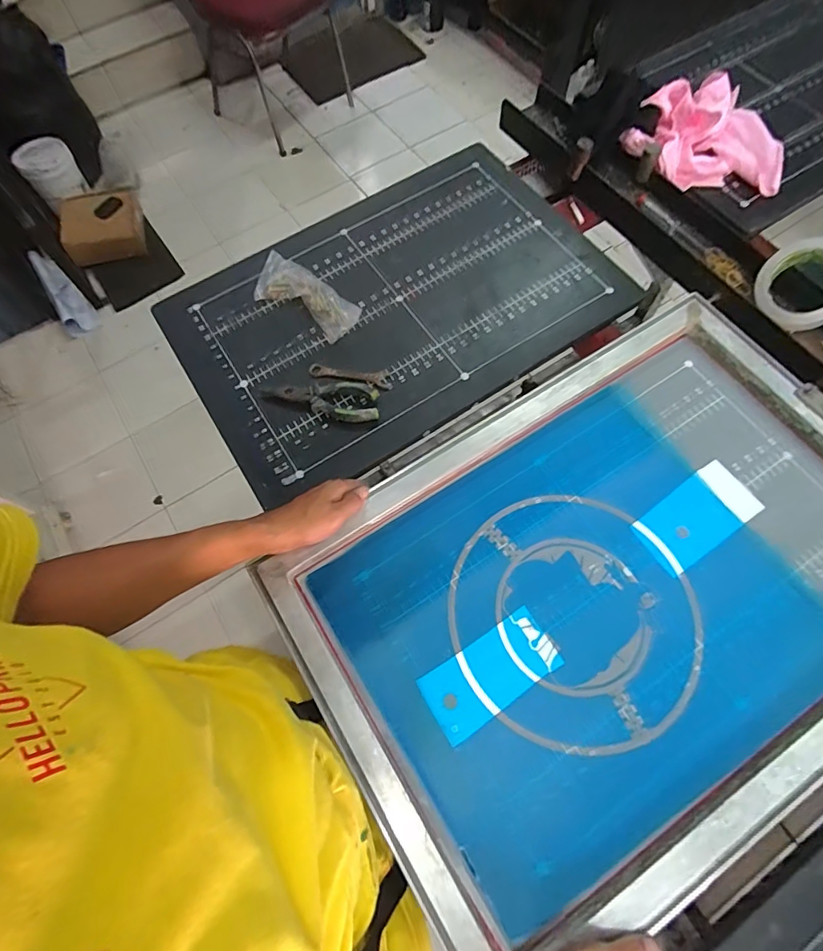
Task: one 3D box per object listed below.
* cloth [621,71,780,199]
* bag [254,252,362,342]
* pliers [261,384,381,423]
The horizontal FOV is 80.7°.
[{"bbox_3d":[0.454,-0.528,0.740,0.235,0.086,0.156,16,70,7],"label":"cloth"},{"bbox_3d":[-0.153,-0.256,0.684,0.175,0.023,0.075,33,73,13],"label":"bag"},{"bbox_3d":[-0.119,-0.092,0.618,0.152,0.020,0.052,0,68,1],"label":"pliers"}]

